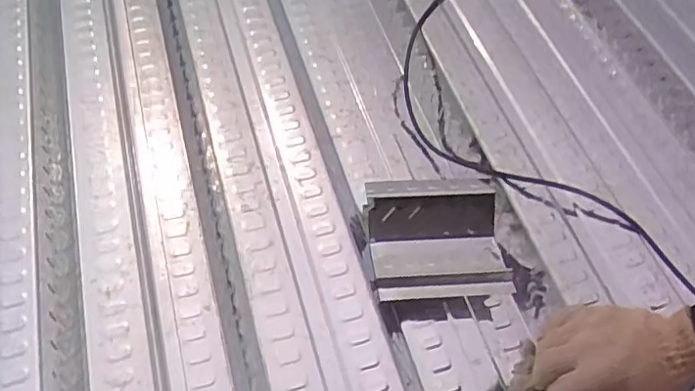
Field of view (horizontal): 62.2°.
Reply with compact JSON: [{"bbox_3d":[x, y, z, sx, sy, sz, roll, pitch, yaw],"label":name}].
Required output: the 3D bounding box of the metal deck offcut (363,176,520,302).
[{"bbox_3d":[0.104,0.053,0.682,0.153,0.044,0.146,-3,58,-6],"label":"metal deck offcut"}]

